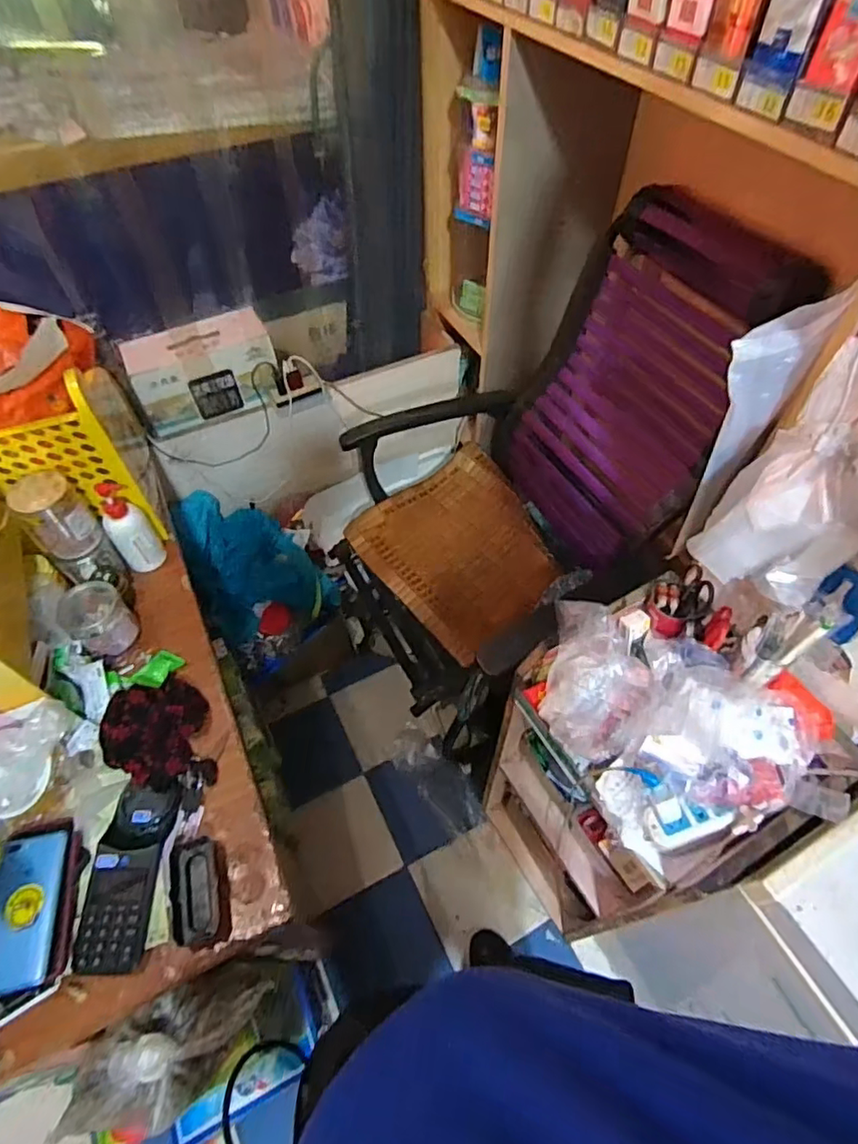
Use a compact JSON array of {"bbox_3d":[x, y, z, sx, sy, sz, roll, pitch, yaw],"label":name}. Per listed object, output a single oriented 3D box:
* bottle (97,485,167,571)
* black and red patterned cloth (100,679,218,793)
[{"bbox_3d":[-0.478,-0.068,0.916,0.062,0.148,0.058,-32,61,-19],"label":"bottle"},{"bbox_3d":[-0.369,0.215,0.765,0.131,0.061,0.154,-17,57,-11],"label":"black and red patterned cloth"}]

